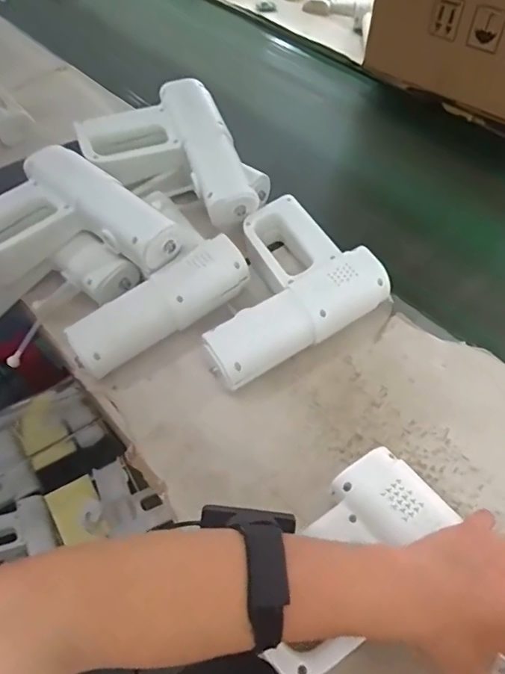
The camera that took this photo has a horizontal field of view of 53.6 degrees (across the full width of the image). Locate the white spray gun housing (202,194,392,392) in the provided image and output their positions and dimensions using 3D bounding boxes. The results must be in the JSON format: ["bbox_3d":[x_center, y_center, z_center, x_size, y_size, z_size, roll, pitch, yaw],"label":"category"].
[{"bbox_3d":[0.017,-0.057,0.576,0.210,0.064,0.184,-29,57,-17],"label":"white spray gun housing"}]

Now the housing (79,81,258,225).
[{"bbox_3d":[-0.100,-0.221,0.639,0.184,0.090,0.214,-25,56,-14],"label":"housing"}]

